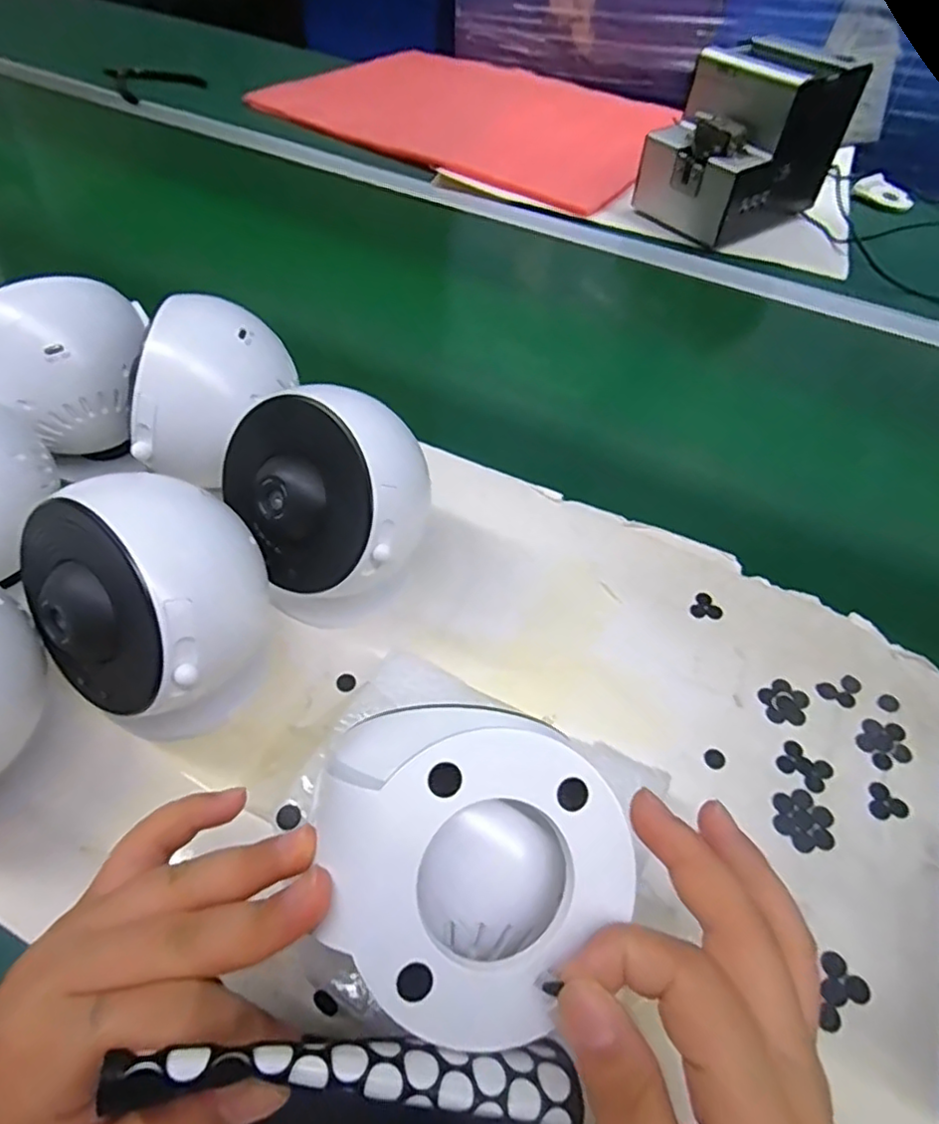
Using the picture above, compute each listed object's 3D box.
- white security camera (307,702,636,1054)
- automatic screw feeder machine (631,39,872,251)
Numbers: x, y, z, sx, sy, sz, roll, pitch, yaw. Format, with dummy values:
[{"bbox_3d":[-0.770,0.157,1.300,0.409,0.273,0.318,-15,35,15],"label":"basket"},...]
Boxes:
[{"bbox_3d":[-0.005,0.094,0.222,0.085,0.090,0.083,43,76,-2],"label":"white security camera"},{"bbox_3d":[0.301,-0.461,0.681,0.181,0.141,0.128,-31,61,-24],"label":"automatic screw feeder machine"}]

